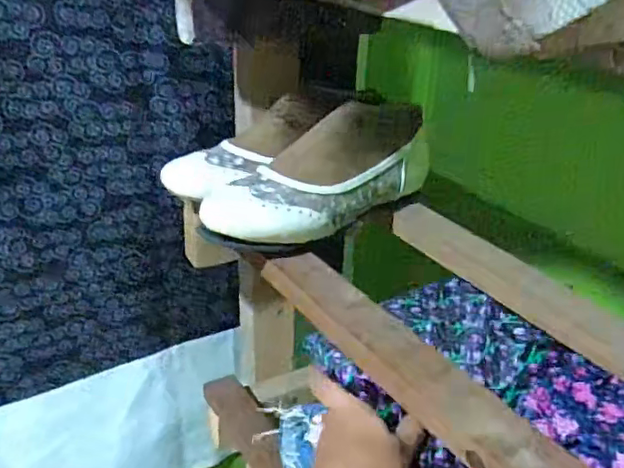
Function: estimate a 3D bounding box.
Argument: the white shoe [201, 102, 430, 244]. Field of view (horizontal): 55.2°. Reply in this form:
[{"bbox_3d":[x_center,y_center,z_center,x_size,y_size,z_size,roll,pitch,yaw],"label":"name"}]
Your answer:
[{"bbox_3d":[0.018,-0.057,0.502,0.064,0.079,0.238,25,34,34],"label":"white shoe"}]

